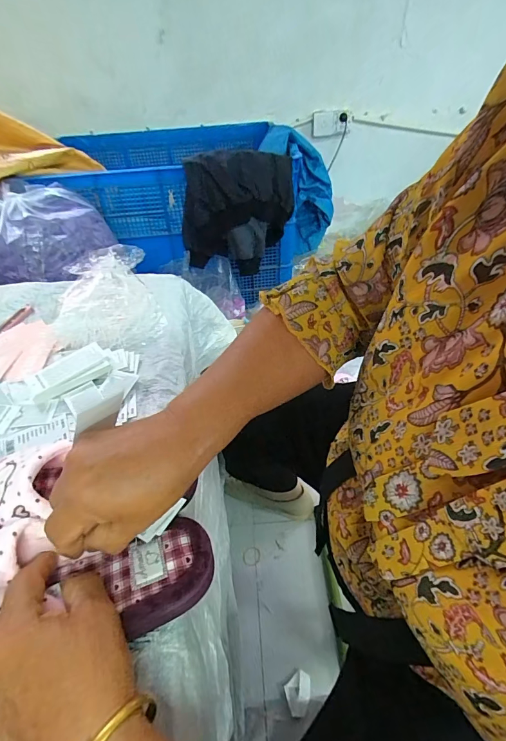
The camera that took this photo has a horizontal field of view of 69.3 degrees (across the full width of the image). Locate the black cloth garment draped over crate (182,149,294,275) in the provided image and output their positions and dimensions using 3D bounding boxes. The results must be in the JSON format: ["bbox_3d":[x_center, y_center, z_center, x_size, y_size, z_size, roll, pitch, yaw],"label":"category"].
[{"bbox_3d":[-0.044,-0.532,1.245,0.390,0.361,0.128,-7,43,-5],"label":"black cloth garment draped over crate"}]

